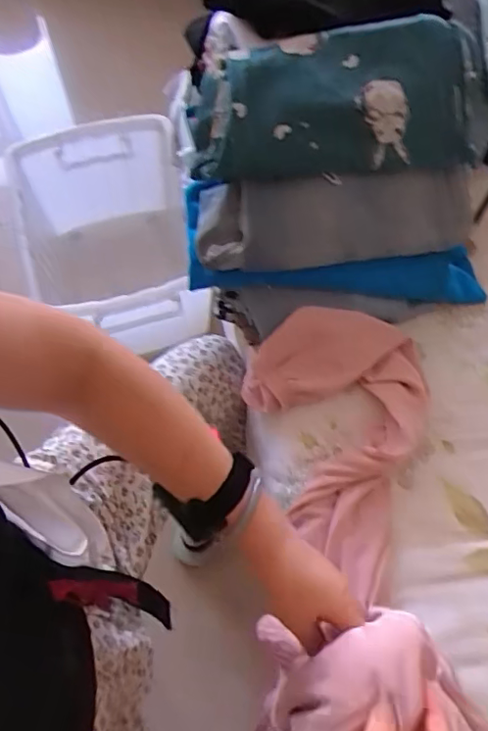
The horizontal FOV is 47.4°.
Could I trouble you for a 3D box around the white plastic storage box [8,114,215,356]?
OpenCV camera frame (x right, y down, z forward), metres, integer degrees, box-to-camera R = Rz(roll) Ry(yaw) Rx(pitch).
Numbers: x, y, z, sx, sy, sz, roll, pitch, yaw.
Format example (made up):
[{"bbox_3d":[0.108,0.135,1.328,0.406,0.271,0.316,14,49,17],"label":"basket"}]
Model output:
[{"bbox_3d":[-0.278,-0.259,1.170,0.329,0.238,0.506,-12,63,-6],"label":"white plastic storage box"}]

